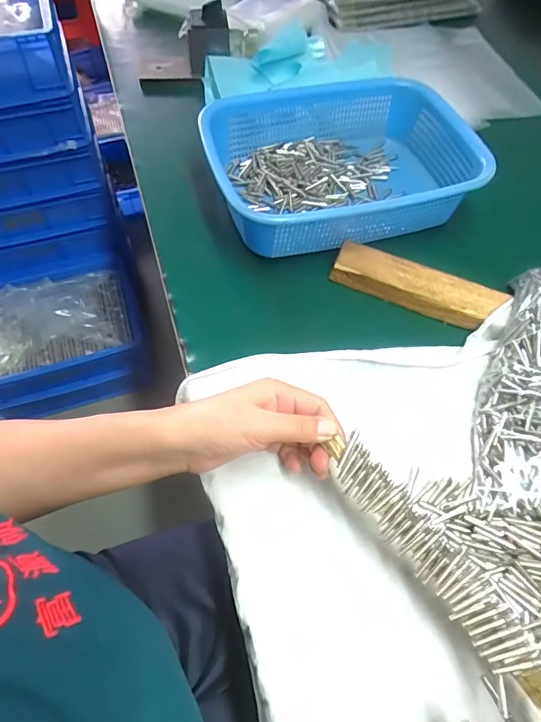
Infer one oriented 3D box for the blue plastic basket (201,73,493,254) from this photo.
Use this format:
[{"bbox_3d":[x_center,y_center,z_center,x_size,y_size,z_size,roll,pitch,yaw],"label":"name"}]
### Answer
[{"bbox_3d":[0.072,-0.212,0.500,0.266,0.074,0.197,-12,60,-8],"label":"blue plastic basket"}]

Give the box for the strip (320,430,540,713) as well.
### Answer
[{"bbox_3d":[0.105,0.127,0.285,0.032,0.008,0.190,-42,74,5],"label":"strip"}]

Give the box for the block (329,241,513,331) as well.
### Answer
[{"bbox_3d":[0.144,-0.076,0.448,0.161,0.020,0.041,22,61,11],"label":"block"}]

